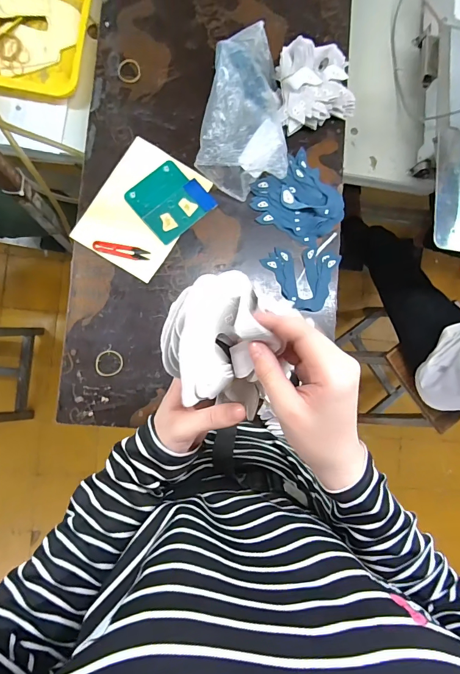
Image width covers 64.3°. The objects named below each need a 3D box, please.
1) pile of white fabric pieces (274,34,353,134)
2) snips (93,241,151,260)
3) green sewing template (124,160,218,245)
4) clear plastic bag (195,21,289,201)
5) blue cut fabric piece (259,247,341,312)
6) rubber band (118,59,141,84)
[{"bbox_3d":[0.163,-0.486,0.693,0.160,0.071,0.136,-22,89,-9],"label":"pile of white fabric pieces"},{"bbox_3d":[-0.198,-0.158,0.671,0.099,0.004,0.022,9,85,-7],"label":"snips"},{"bbox_3d":[-0.113,-0.258,0.689,0.125,0.004,0.121,-42,92,-8],"label":"green sewing template"},{"bbox_3d":[0.039,-0.420,0.676,0.154,0.096,0.290,11,84,-7],"label":"clear plastic bag"},{"bbox_3d":[0.133,-0.117,0.714,0.140,0.010,0.121,14,84,-6],"label":"blue cut fabric piece"},{"bbox_3d":[-0.191,-0.504,0.693,0.042,0.005,0.051,-7,87,-8],"label":"rubber band"}]

